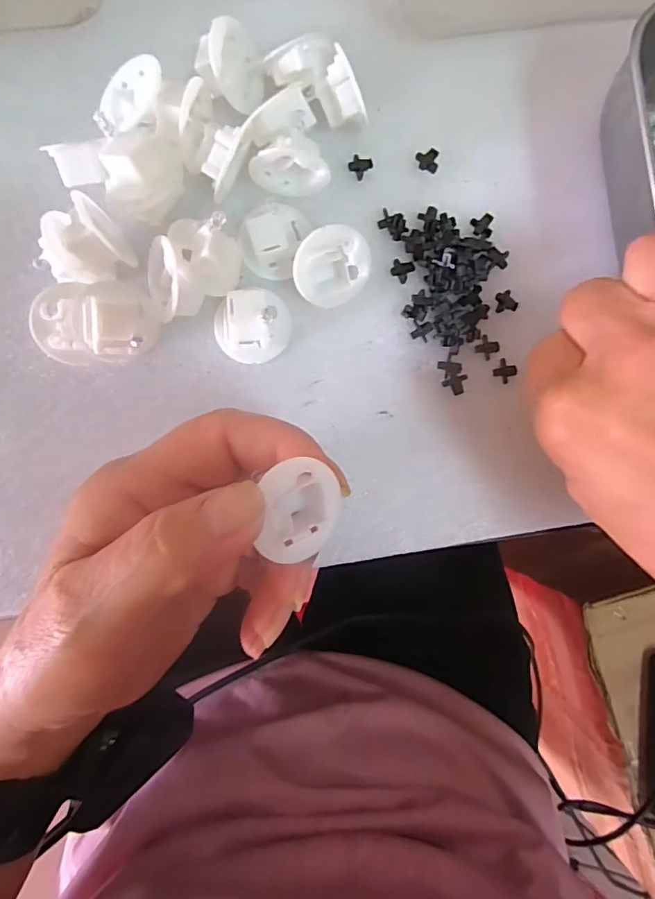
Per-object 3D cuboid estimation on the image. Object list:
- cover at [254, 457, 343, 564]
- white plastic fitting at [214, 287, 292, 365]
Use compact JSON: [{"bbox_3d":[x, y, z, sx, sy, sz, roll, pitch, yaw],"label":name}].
[{"bbox_3d":[-0.008,0.020,0.155,0.027,0.004,0.031,2,98,-34],"label":"cover"},{"bbox_3d":[-0.031,-0.052,0.209,0.032,0.012,0.030,0,88,-3],"label":"white plastic fitting"}]

